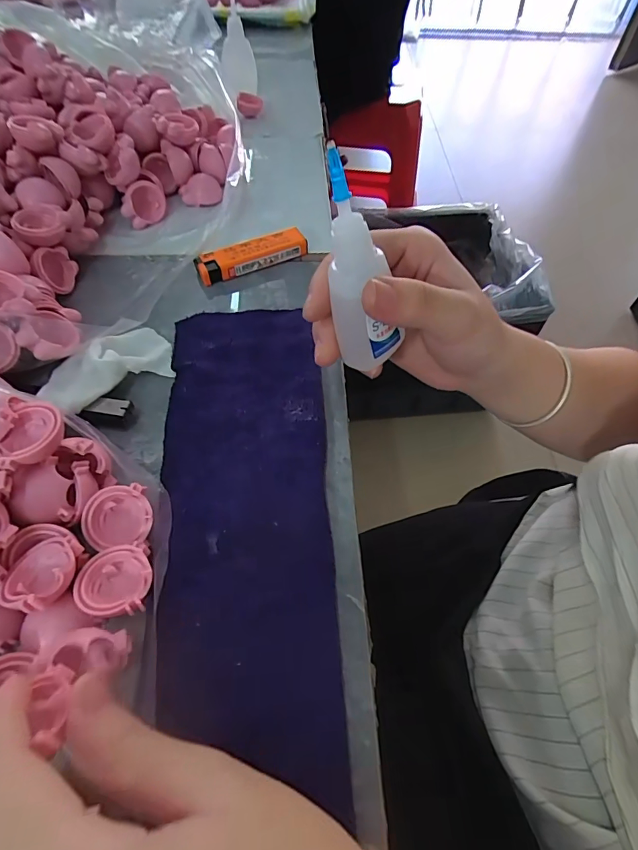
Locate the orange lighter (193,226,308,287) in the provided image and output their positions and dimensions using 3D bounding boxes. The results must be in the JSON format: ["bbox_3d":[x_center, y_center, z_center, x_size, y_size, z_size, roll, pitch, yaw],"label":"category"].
[{"bbox_3d":[-0.048,-0.122,0.312,0.080,0.013,0.018,-24,60,-18],"label":"orange lighter"}]

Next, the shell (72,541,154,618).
[{"bbox_3d":[-0.085,0.065,0.181,0.028,0.010,0.030,-13,57,-11],"label":"shell"}]

